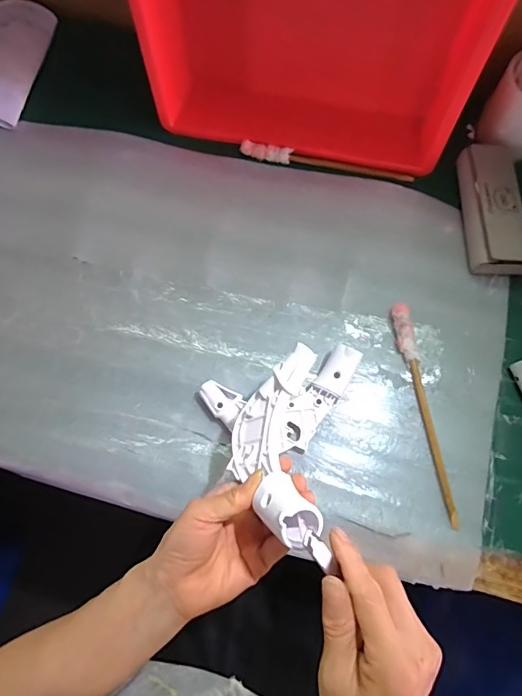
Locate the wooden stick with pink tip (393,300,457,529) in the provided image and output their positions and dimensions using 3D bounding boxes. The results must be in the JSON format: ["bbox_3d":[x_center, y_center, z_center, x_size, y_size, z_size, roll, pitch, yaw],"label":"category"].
[{"bbox_3d":[0.166,0.062,0.461,0.020,0.012,0.226,-8,75,0],"label":"wooden stick with pink tip"}]

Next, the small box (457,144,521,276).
[{"bbox_3d":[0.263,-0.161,0.505,0.059,0.033,0.153,0,75,2],"label":"small box"}]

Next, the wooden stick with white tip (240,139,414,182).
[{"bbox_3d":[0.081,-0.231,0.559,0.211,0.025,0.019,10,75,5],"label":"wooden stick with white tip"}]

